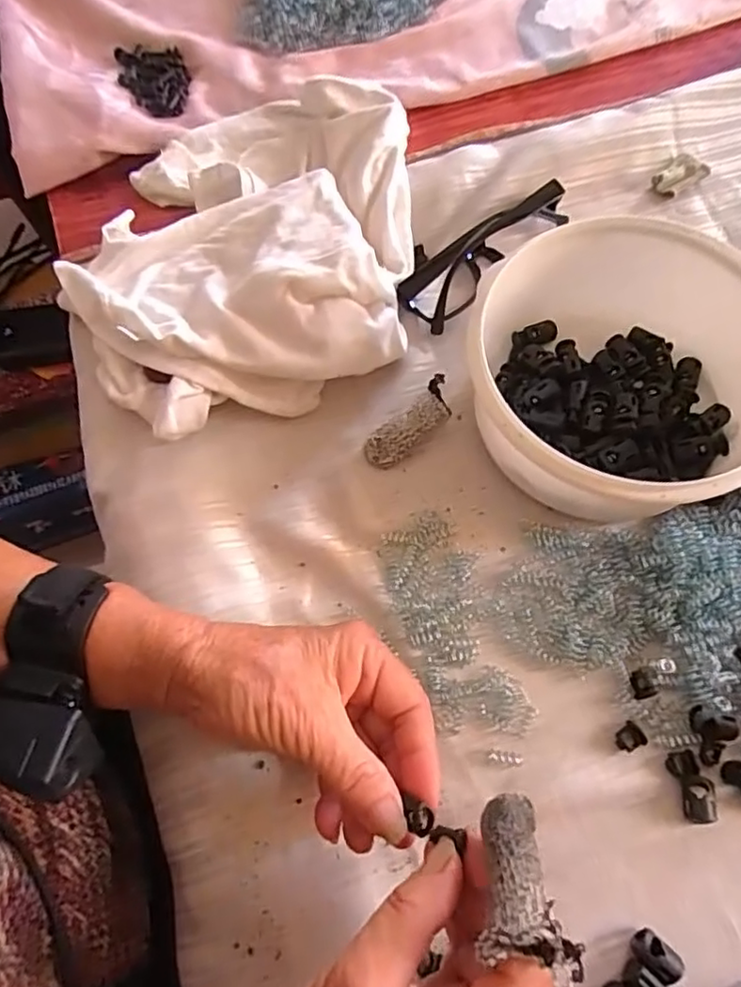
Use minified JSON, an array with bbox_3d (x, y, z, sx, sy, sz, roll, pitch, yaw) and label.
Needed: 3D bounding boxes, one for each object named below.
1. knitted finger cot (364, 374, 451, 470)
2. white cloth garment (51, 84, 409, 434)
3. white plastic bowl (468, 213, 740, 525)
[{"bbox_3d":[0.025,-0.040,0.361,0.063,0.017,0.022,-41,72,-13],"label":"knitted finger cot"},{"bbox_3d":[-0.087,-0.180,0.403,0.226,0.056,0.291,-2,68,1],"label":"white cloth garment"},{"bbox_3d":[0.136,-0.059,0.329,0.149,0.075,0.151,-1,68,2],"label":"white plastic bowl"}]

